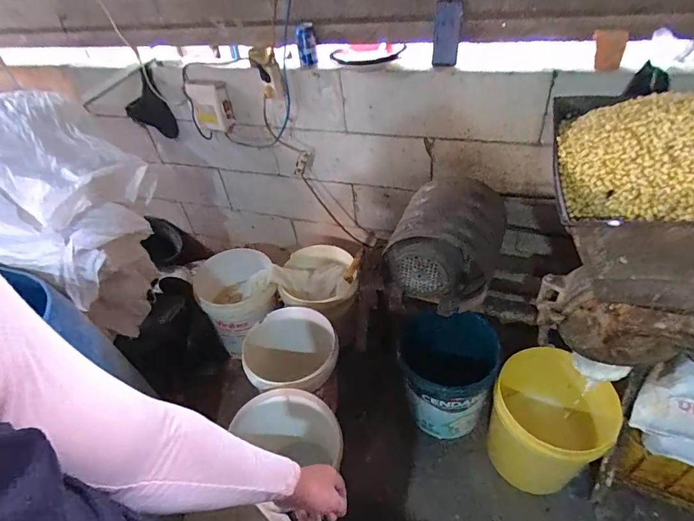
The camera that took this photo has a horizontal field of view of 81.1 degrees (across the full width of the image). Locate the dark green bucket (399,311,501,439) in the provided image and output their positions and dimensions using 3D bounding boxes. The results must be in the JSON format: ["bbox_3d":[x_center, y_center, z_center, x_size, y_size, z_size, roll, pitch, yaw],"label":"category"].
[{"bbox_3d":[0.333,0.380,1.365,0.298,0.307,0.272,-4,42,4],"label":"dark green bucket"}]

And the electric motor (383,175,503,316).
[{"bbox_3d":[0.285,-0.035,1.165,0.277,0.303,0.286,12,45,21],"label":"electric motor"}]

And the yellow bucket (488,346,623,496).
[{"bbox_3d":[0.608,0.490,1.251,0.305,0.314,0.371,14,46,22],"label":"yellow bucket"}]

